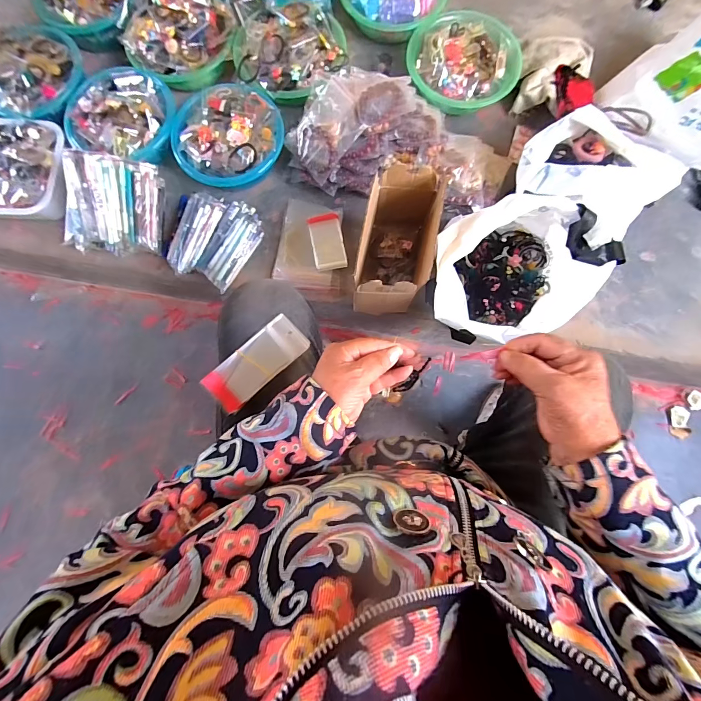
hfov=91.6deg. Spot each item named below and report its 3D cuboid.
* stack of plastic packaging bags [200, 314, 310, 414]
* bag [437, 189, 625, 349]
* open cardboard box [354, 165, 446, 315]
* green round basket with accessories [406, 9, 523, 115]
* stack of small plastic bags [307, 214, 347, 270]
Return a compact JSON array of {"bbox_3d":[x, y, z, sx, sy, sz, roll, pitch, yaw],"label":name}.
[{"bbox_3d":[-0.110,0.015,0.401,0.123,0.012,0.052,-42,102,-8],"label":"stack of plastic packaging bags"},{"bbox_3d":[0.273,-0.137,0.599,0.268,0.179,0.244,-5,80,0],"label":"bag"},{"bbox_3d":[0.082,-0.189,0.623,0.114,0.170,0.223,11,80,3],"label":"open cardboard box"},{"bbox_3d":[0.246,-0.630,0.753,0.234,0.079,0.217,0,80,1],"label":"green round basket with accessories"},{"bbox_3d":[-0.048,-0.228,0.712,0.065,0.006,0.117,-12,80,-1],"label":"stack of small plastic bags"}]

